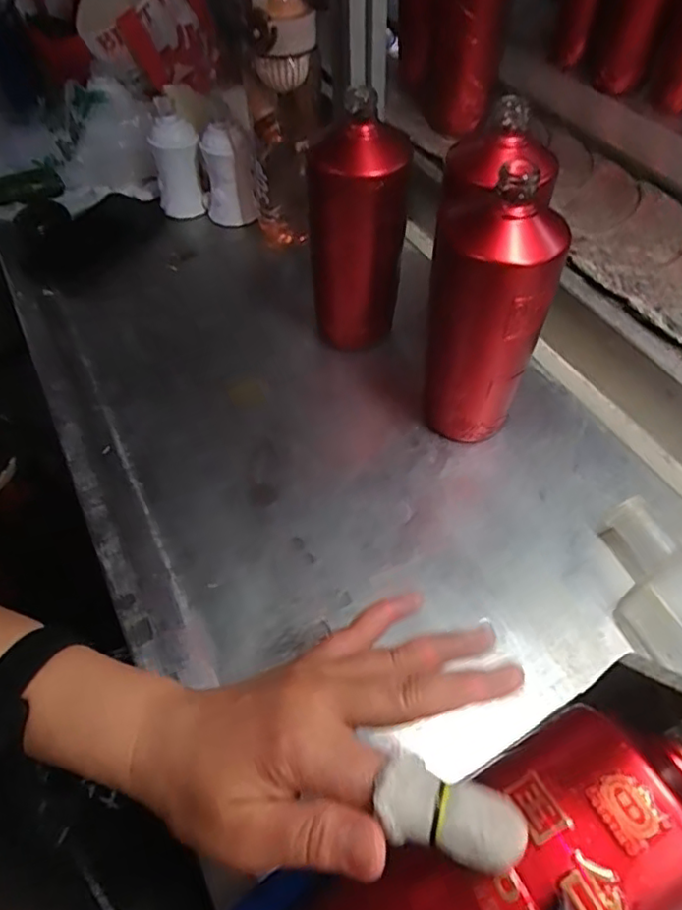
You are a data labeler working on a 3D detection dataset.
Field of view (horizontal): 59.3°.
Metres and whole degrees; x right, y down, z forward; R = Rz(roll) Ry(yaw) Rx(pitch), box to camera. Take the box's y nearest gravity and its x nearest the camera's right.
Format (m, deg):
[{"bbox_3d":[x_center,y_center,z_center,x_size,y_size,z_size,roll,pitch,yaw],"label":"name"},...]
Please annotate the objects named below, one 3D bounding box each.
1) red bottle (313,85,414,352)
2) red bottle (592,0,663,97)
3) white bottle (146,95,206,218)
[{"bbox_3d":[0.014,-0.184,0.516,0.077,0.199,0.061,-1,51,-2],"label":"red bottle"},{"bbox_3d":[0.398,-0.613,0.802,0.069,0.195,0.074,15,58,13],"label":"red bottle"},{"bbox_3d":[-0.193,-0.348,0.704,0.054,0.113,0.061,-10,56,-4],"label":"white bottle"}]

